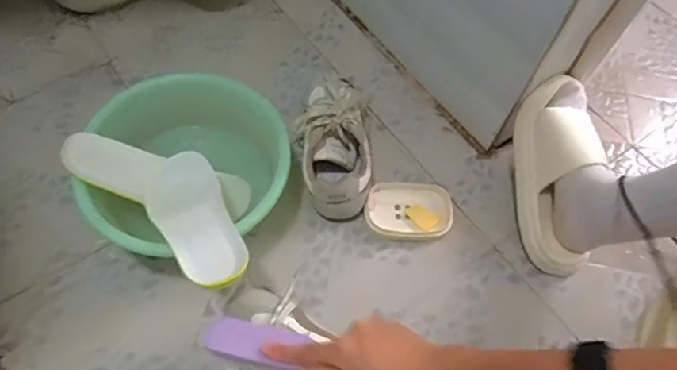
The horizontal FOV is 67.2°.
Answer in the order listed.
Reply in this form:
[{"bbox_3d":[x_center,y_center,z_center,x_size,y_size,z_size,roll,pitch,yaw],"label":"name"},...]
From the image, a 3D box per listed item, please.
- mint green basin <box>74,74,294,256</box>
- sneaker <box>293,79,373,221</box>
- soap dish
[{"bbox_3d":[-0.188,-0.013,0.679,0.241,0.113,0.249,1,62,-3],"label":"mint green basin"},{"bbox_3d":[-0.008,-0.067,0.738,0.101,0.089,0.223,3,62,-2],"label":"sneaker"},{"bbox_3d":[0.102,0.037,0.719,0.123,0.024,0.084,-2,62,-5],"label":"soap dish"}]

